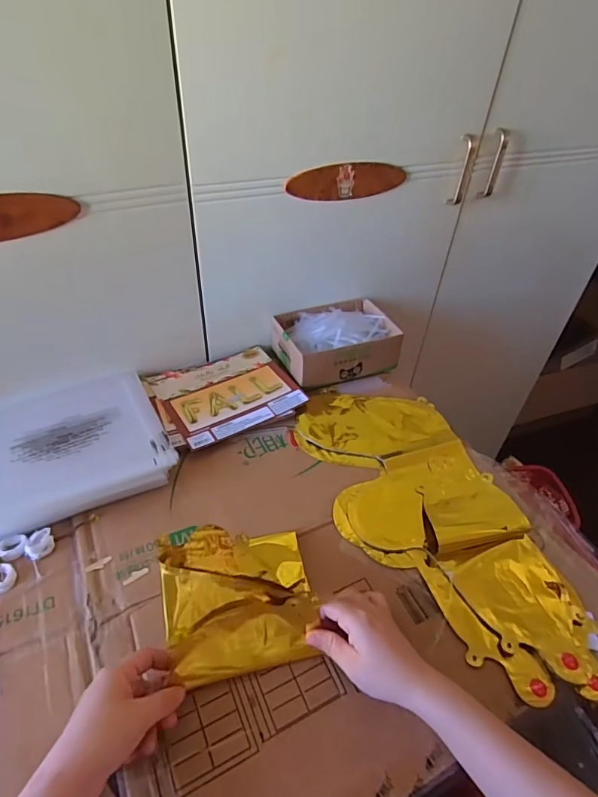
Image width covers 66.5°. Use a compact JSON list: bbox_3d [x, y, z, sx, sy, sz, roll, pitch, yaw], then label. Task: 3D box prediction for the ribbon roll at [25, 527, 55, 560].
[{"bbox_3d":[-0.284,0.159,0.499,0.029,0.009,0.028,3,44,-3],"label":"ribbon roll"}]

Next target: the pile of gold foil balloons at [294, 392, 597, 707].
[{"bbox_3d":[0.153,0.133,0.561,0.210,0.016,0.422,-9,46,-15],"label":"pile of gold foil balloons"}]

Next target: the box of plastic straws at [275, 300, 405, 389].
[{"bbox_3d":[0.058,-0.099,0.752,0.191,0.067,0.140,-13,47,-18],"label":"box of plastic straws"}]

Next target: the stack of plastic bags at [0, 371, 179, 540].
[{"bbox_3d":[-0.293,0.053,0.592,0.216,0.026,0.229,-17,48,-22],"label":"stack of plastic bags"}]

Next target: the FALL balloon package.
[{"bbox_3d":[-0.112,-0.009,0.689,0.201,0.014,0.168,-19,49,-23],"label":"FALL balloon package"}]

